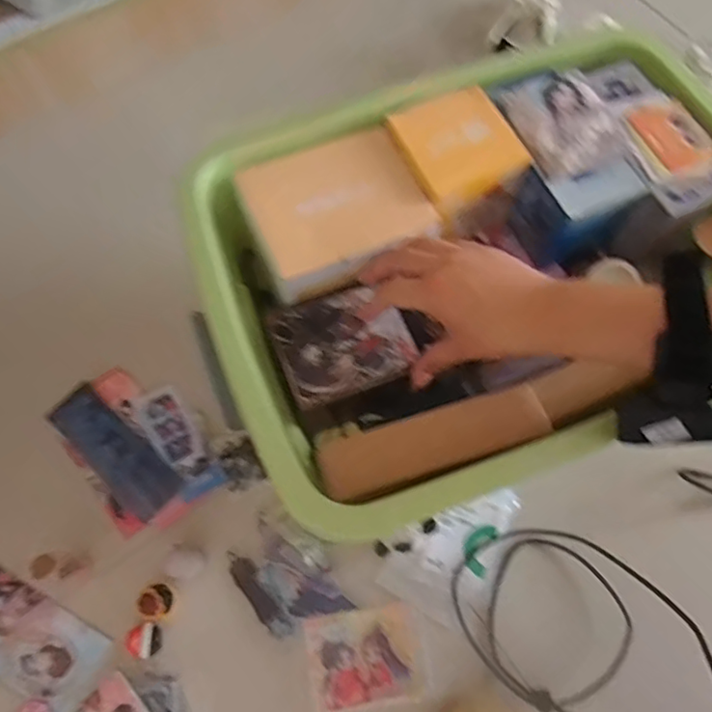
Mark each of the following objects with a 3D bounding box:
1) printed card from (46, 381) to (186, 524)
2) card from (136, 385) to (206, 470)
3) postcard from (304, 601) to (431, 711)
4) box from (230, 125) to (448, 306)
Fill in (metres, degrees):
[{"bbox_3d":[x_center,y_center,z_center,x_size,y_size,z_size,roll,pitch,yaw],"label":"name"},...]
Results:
[{"bbox_3d":[-0.268,0.103,0.658,0.176,0.004,0.059,41,73,15],"label":"printed card"},{"bbox_3d":[-0.210,0.081,0.672,0.048,0.004,0.100,-28,68,-14],"label":"card"},{"bbox_3d":[0.010,0.295,0.580,0.107,0.004,0.088,-11,69,-5],"label":"postcard"},{"bbox_3d":[-0.012,-0.122,0.483,0.138,0.030,0.114,-22,70,-9],"label":"box"}]

